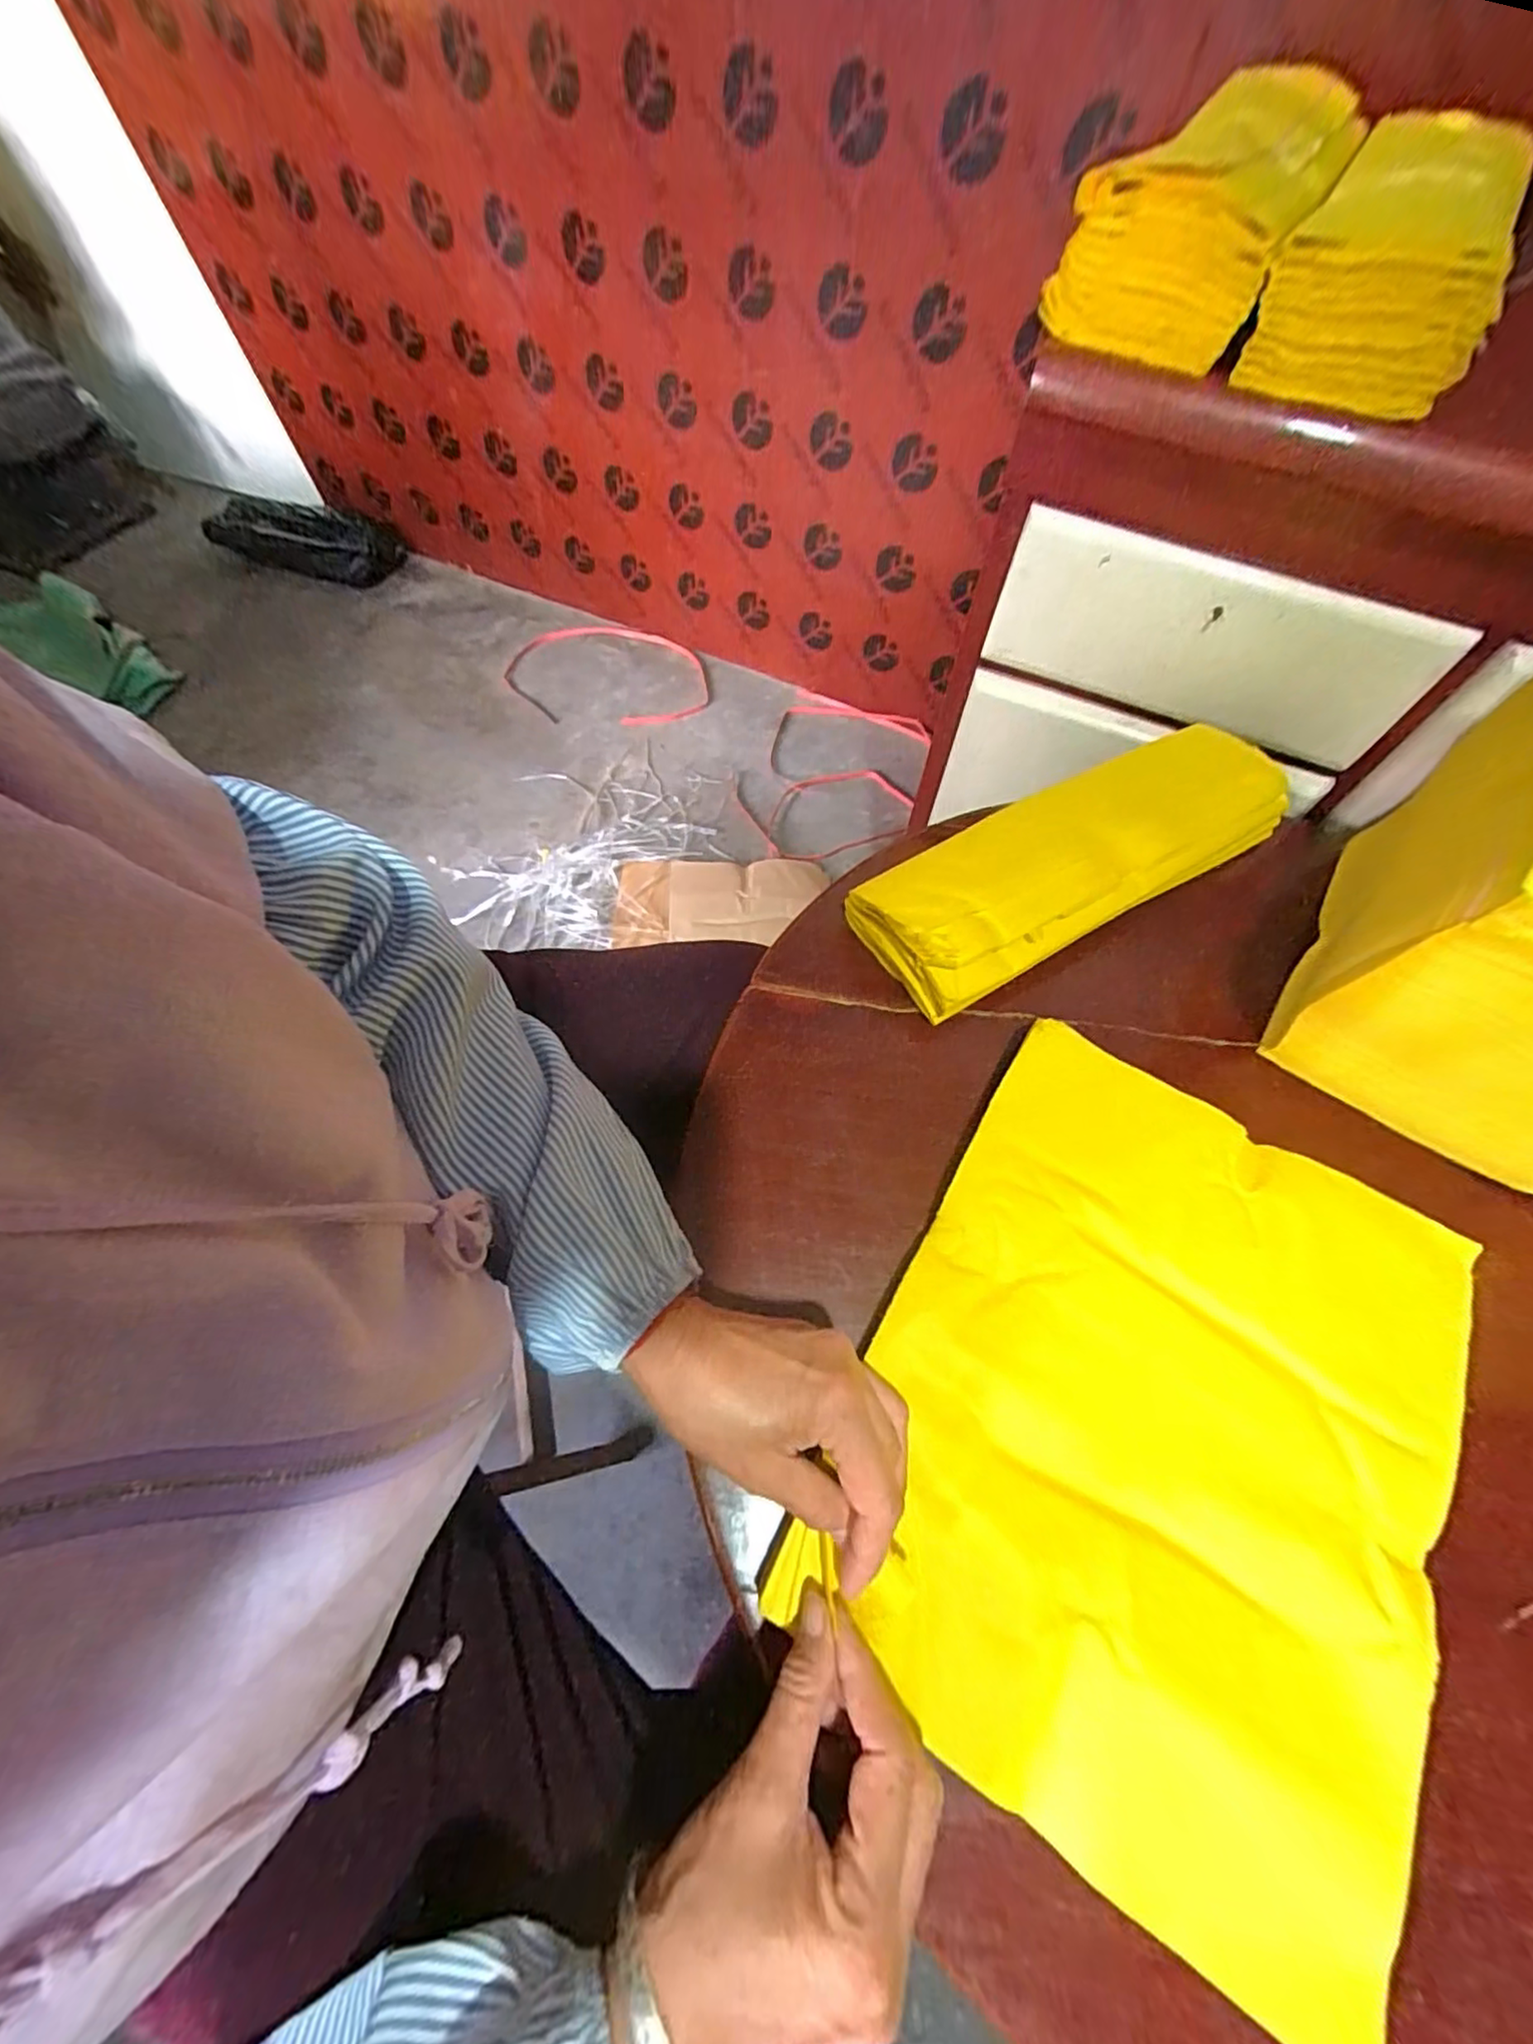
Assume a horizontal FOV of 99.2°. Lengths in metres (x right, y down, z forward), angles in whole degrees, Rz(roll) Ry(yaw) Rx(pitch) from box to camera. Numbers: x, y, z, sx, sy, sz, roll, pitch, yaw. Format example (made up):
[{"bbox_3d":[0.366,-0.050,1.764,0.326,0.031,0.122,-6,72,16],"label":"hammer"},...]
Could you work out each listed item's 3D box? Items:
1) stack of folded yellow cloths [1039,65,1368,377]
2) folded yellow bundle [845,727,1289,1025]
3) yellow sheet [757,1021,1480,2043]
[{"bbox_3d":[0.320,-0.579,0.461,0.128,0.074,0.320,29,67,13],"label":"stack of folded yellow cloths"},{"bbox_3d":[0.238,-0.127,0.492,0.357,0.057,0.112,-28,67,-14],"label":"folded yellow bundle"},{"bbox_3d":[0.198,0.196,0.334,0.261,0.018,0.342,30,67,13],"label":"yellow sheet"}]

